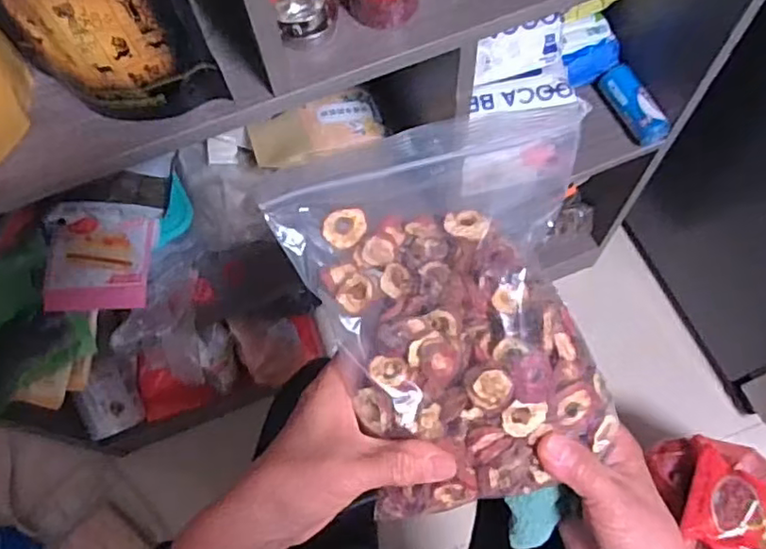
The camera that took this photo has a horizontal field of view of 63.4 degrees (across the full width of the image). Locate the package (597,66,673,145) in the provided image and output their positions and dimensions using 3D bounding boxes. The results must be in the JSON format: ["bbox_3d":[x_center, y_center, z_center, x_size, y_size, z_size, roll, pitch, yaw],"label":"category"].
[{"bbox_3d":[0.331,-0.222,0.819,0.043,0.033,0.114,-27,68,-8],"label":"package"}]

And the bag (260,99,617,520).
[{"bbox_3d":[0.037,0.023,0.338,0.151,0.050,0.198,-13,79,0],"label":"bag"}]

